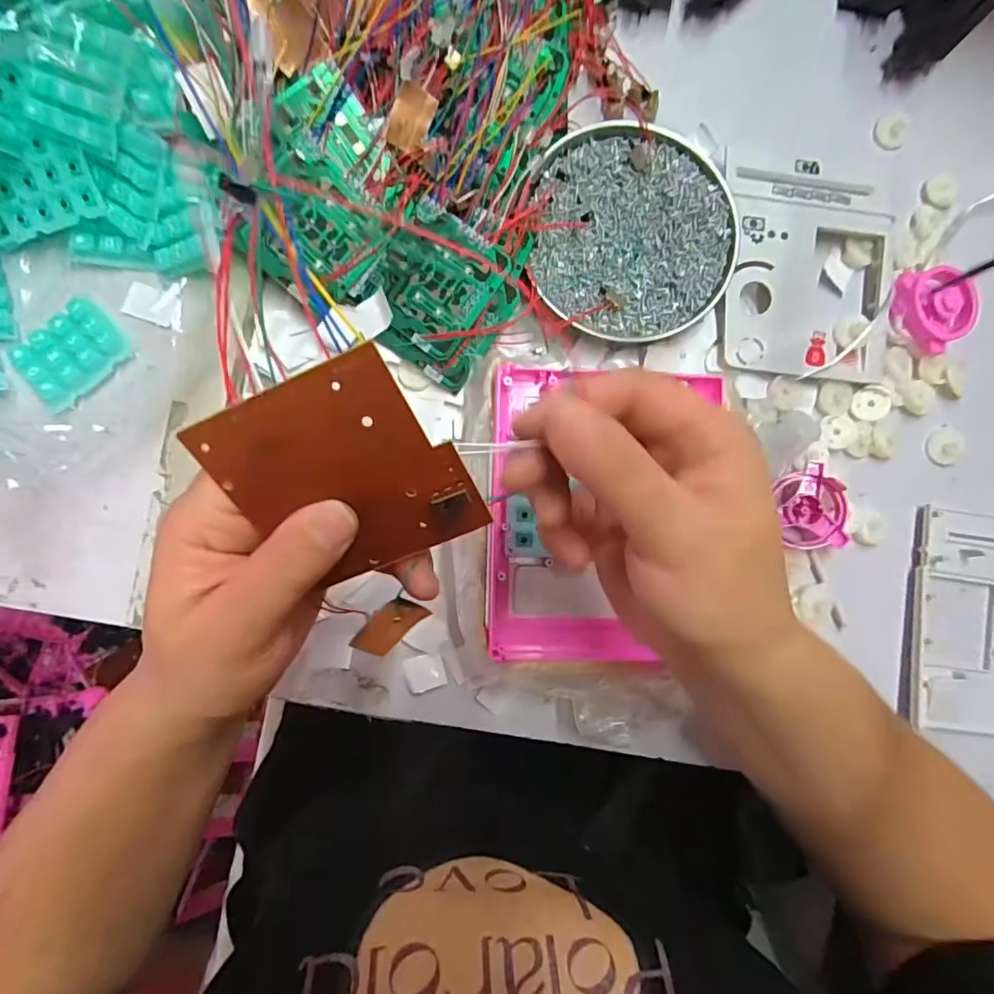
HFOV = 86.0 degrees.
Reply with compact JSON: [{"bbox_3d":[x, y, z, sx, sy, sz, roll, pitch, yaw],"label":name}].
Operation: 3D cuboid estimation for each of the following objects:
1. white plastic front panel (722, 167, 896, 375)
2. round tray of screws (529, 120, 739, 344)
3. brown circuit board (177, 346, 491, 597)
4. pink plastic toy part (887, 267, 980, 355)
[{"bbox_3d":[0.203,-0.144,0.345,0.109,0.014,0.128,5,87,-4],"label":"white plastic front panel"},{"bbox_3d":[0.083,-0.165,0.334,0.126,0.021,0.129,0,87,-4],"label":"round tray of screws"},{"bbox_3d":[-0.048,-0.005,0.173,0.070,0.004,0.071,-22,121,11],"label":"brown circuit board"},{"bbox_3d":[0.284,-0.122,0.346,0.046,0.023,0.053,-22,89,-5],"label":"pink plastic toy part"}]

